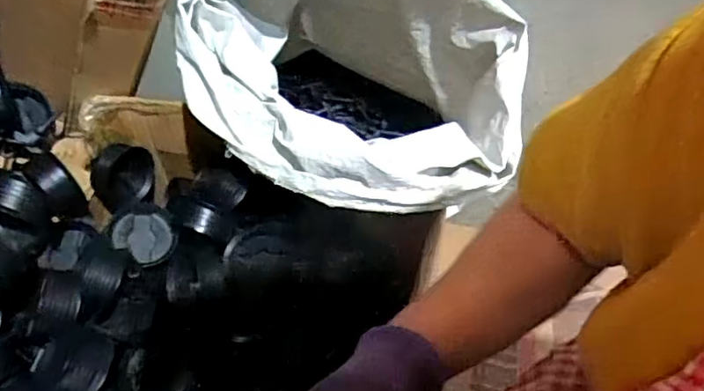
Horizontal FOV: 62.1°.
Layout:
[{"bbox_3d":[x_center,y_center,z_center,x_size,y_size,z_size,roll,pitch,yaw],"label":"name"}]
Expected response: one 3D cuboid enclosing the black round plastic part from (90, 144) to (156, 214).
[{"bbox_3d":[-0.271,-0.027,0.692,0.071,0.070,0.040,-22,29,-10],"label":"black round plastic part"}]

